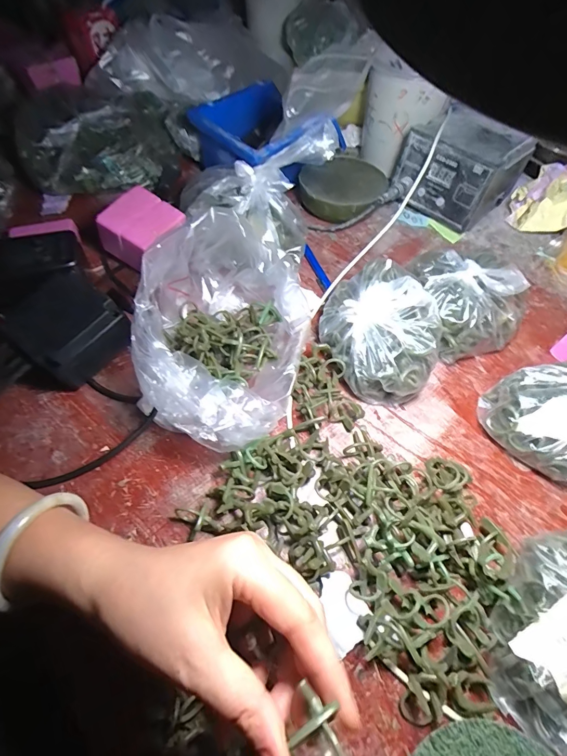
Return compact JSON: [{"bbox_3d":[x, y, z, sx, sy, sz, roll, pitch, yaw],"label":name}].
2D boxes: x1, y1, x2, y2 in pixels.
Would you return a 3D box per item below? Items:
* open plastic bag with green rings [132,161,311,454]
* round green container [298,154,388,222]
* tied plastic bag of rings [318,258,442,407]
[{"bbox_3d":[-0.047,-0.082,0.346,0.136,0.094,0.291,5,59,2],"label":"open plastic bag with green rings"},{"bbox_3d":[0.077,-0.249,0.492,0.111,0.038,0.120,1,59,-1],"label":"round green container"},{"bbox_3d":[0.087,-0.040,0.342,0.082,0.081,0.119,-23,62,-15],"label":"tied plastic bag of rings"}]

